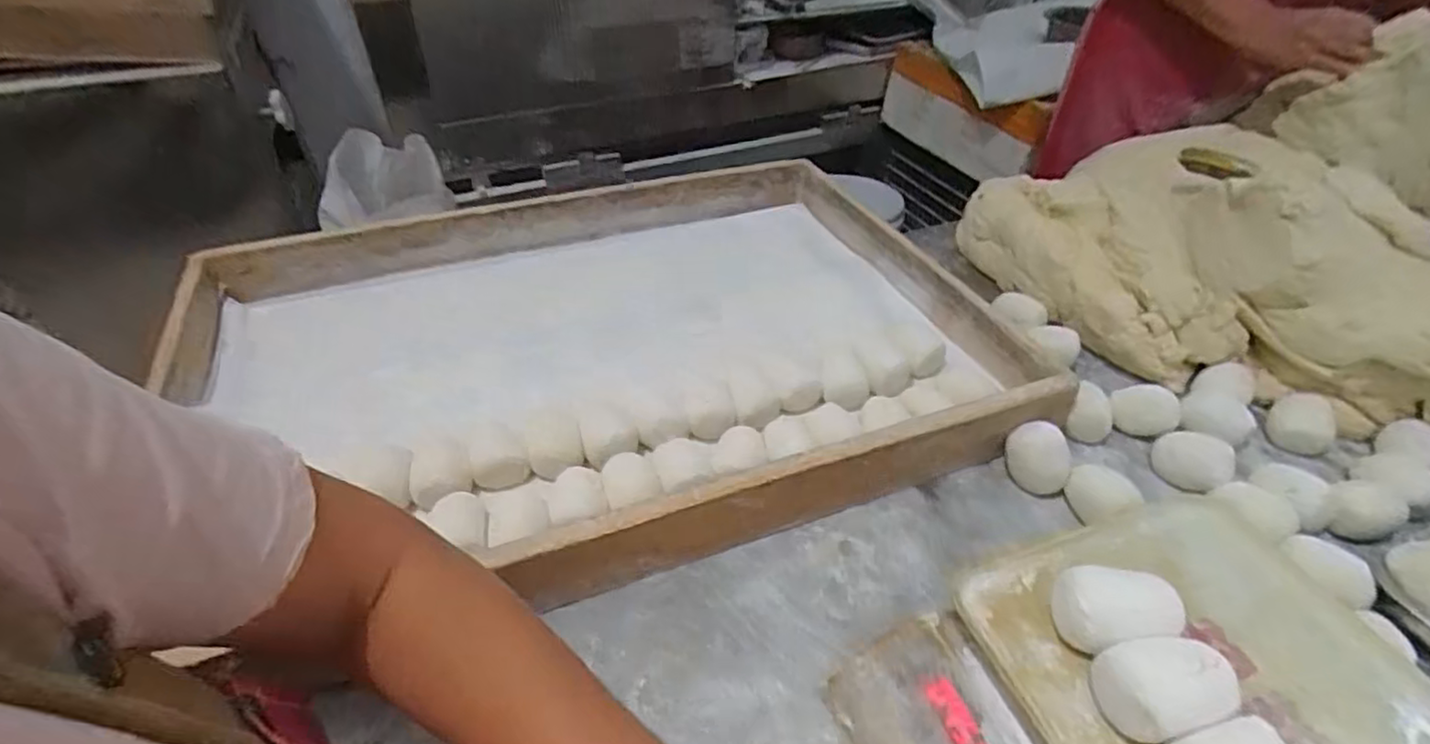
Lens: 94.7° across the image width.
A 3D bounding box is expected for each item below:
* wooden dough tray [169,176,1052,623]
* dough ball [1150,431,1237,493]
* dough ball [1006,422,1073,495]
[{"bbox_3d":[-0.114,-0.047,0.716,0.779,0.074,0.559,-14,43,-17],"label":"wooden dough tray"},{"bbox_3d":[0.443,0.083,0.614,0.043,0.045,0.062,-29,50,-31],"label":"dough ball"},{"bbox_3d":[0.298,0.081,0.605,0.047,0.051,0.049,-3,41,-6],"label":"dough ball"}]

